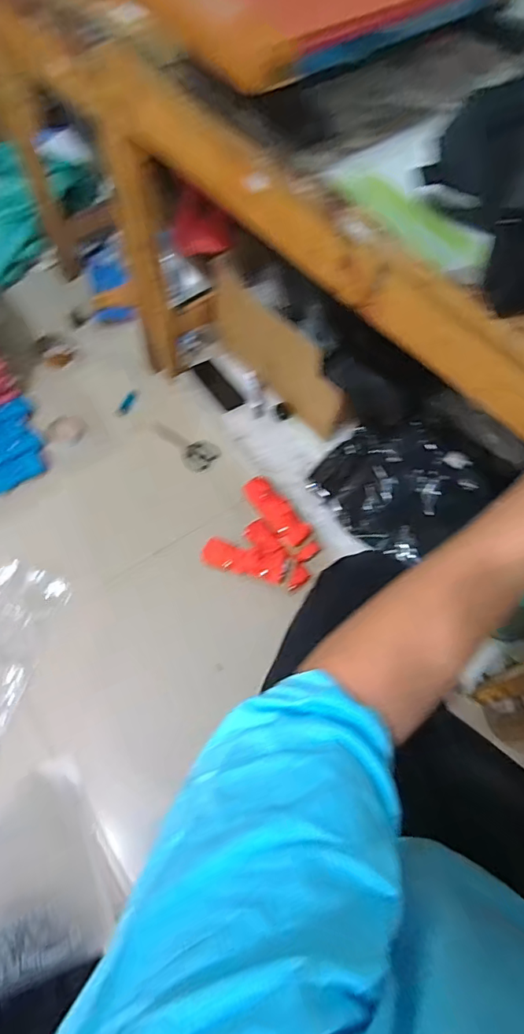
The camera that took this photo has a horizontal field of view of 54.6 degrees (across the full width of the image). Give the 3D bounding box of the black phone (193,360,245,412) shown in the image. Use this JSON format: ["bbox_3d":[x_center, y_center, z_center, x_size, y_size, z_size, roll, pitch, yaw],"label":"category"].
[{"bbox_3d":[-0.112,-0.342,1.319,0.052,0.007,0.152,-38,89,0],"label":"black phone"}]

